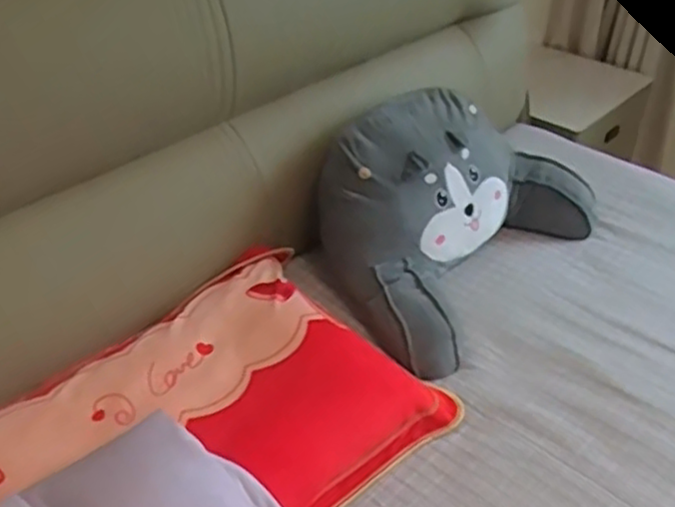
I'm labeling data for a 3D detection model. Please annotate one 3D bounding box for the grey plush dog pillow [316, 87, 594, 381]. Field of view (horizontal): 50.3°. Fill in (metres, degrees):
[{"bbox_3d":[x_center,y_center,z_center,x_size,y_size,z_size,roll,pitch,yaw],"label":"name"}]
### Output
[{"bbox_3d":[0.228,-0.104,1.385,0.357,0.290,0.622,29,45,32],"label":"grey plush dog pillow"}]

